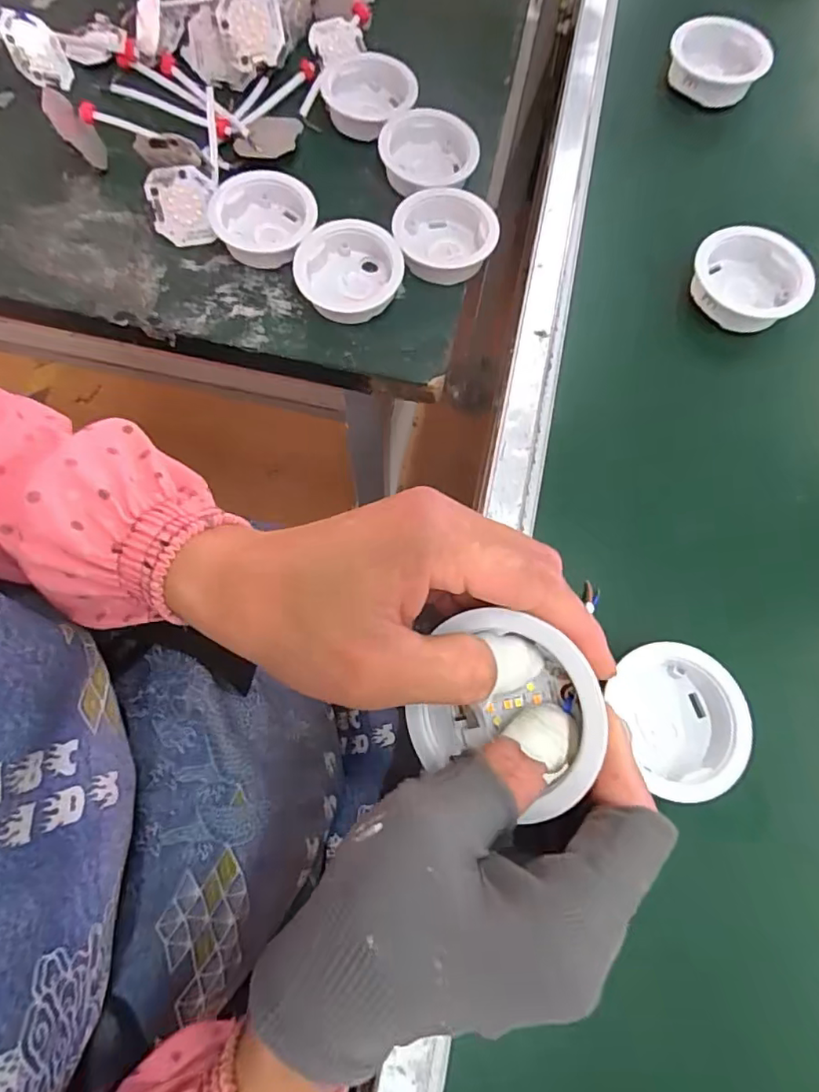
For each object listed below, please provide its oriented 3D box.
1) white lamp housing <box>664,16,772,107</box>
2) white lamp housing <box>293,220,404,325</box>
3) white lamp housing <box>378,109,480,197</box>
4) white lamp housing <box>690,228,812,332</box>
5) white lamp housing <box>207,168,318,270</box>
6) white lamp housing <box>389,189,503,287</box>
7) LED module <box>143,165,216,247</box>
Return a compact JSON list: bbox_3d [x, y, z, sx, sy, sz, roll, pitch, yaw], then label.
[{"bbox_3d":[0.235,-0.371,0.427,0.072,0.027,0.063,-6,72,-3],"label":"white lamp housing"},{"bbox_3d":[-0.041,-0.185,0.387,0.069,0.030,0.071,0,72,-1],"label":"white lamp housing"},{"bbox_3d":[0.014,-0.289,0.423,0.070,0.029,0.074,-1,72,-1],"label":"white lamp housing"},{"bbox_3d":[0.221,-0.170,0.368,0.068,0.034,0.060,12,72,3],"label":"white lamp housing"},{"bbox_3d":[-0.104,-0.233,0.397,0.074,0.023,0.068,0,72,-1],"label":"white lamp housing"},{"bbox_3d":[0.023,-0.218,0.401,0.073,0.028,0.071,0,72,-1],"label":"white lamp housing"},{"bbox_3d":[-0.161,-0.239,0.395,0.044,0.004,0.047,-7,112,-3],"label":"LED module"}]

